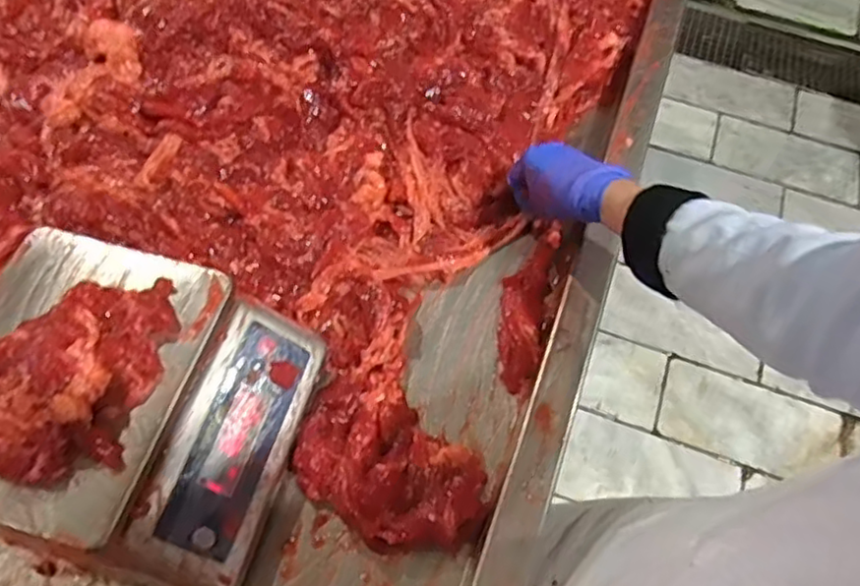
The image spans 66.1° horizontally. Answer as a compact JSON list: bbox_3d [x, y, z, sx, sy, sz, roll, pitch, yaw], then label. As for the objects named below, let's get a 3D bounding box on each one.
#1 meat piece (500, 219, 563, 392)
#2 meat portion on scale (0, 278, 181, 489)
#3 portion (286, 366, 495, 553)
[{"bbox_3d":[0.094,0.007,0.641,0.045,0.030,0.178,15,64,5],"label":"meat piece"},{"bbox_3d":[-0.263,0.049,0.476,0.119,0.042,0.170,11,63,3],"label":"meat portion on scale"},{"bbox_3d":[-0.036,0.144,0.555,0.172,0.038,0.114,40,68,16],"label":"portion"}]

